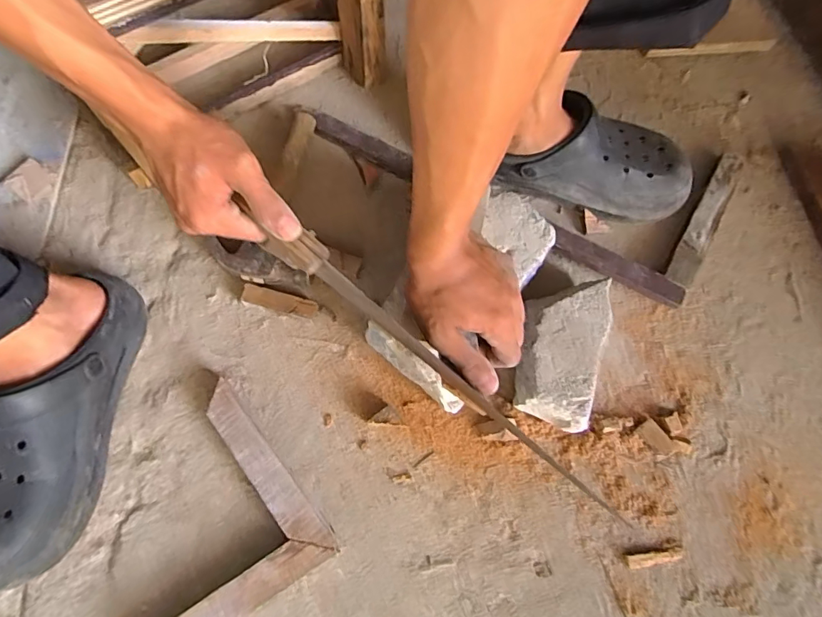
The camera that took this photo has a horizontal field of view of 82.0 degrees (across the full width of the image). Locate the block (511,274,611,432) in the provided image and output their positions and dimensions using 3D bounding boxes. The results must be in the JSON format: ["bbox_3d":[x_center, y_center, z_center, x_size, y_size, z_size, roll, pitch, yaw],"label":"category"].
[{"bbox_3d":[0.143,0.038,0.469,0.075,0.070,0.143,18,68,5],"label":"block"}]

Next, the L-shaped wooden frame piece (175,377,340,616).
[{"bbox_3d":[-0.192,0.187,0.422,0.184,0.025,0.183,-31,73,-13],"label":"L-shaped wooden frame piece"}]

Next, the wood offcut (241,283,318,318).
[{"bbox_3d":[-0.141,-0.008,0.505,0.079,0.011,0.019,15,85,2],"label":"wood offcut"}]

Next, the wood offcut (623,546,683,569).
[{"bbox_3d":[0.221,0.227,0.431,0.055,0.006,0.011,-7,69,-5],"label":"wood offcut"}]

